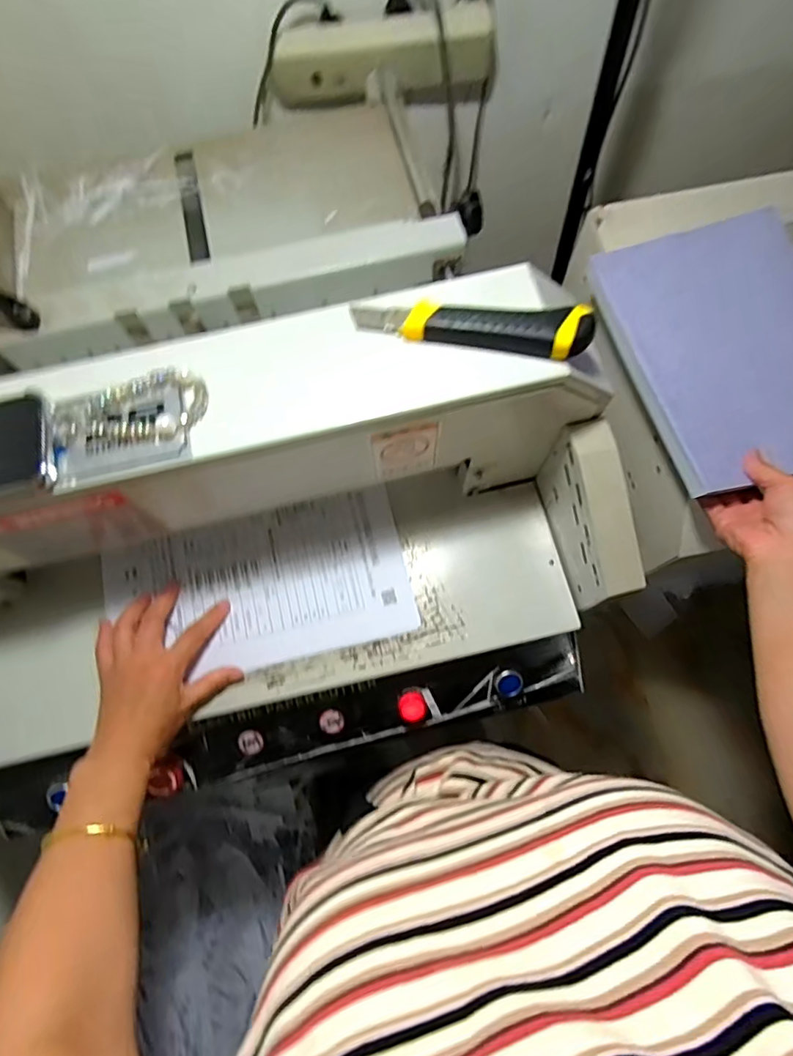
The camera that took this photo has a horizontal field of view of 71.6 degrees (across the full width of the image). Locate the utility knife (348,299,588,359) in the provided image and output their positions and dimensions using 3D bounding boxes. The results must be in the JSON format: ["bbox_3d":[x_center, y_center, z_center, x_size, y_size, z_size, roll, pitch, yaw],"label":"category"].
[{"bbox_3d":[0.053,-0.146,0.394,0.170,0.020,0.032,7,73,4],"label":"utility knife"}]

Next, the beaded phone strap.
[{"bbox_3d":[-0.186,-0.082,0.389,0.105,0.012,0.049,-17,73,-4],"label":"beaded phone strap"}]

